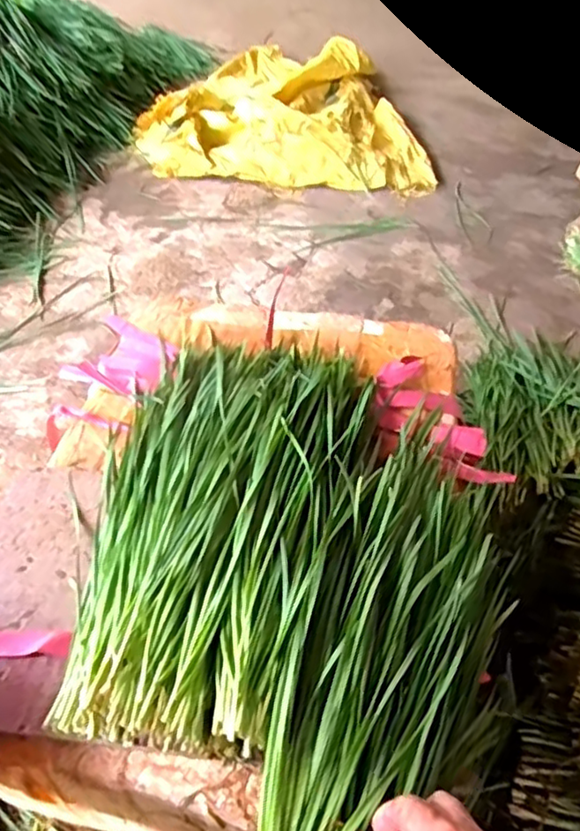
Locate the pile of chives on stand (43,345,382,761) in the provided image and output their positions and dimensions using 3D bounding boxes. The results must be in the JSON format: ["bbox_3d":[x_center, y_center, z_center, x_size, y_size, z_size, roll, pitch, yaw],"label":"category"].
[{"bbox_3d":[-0.059,0.069,0.581,0.232,0.087,0.425,12,50,7],"label":"pile of chives on stand"}]

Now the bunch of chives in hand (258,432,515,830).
[{"bbox_3d":[0.090,0.181,0.501,0.159,0.071,0.412,19,39,15],"label":"bunch of chives in hand"}]

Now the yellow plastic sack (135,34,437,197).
[{"bbox_3d":[-0.005,-0.891,1.770,0.777,0.129,0.708,2,53,3],"label":"yellow plastic sack"}]

